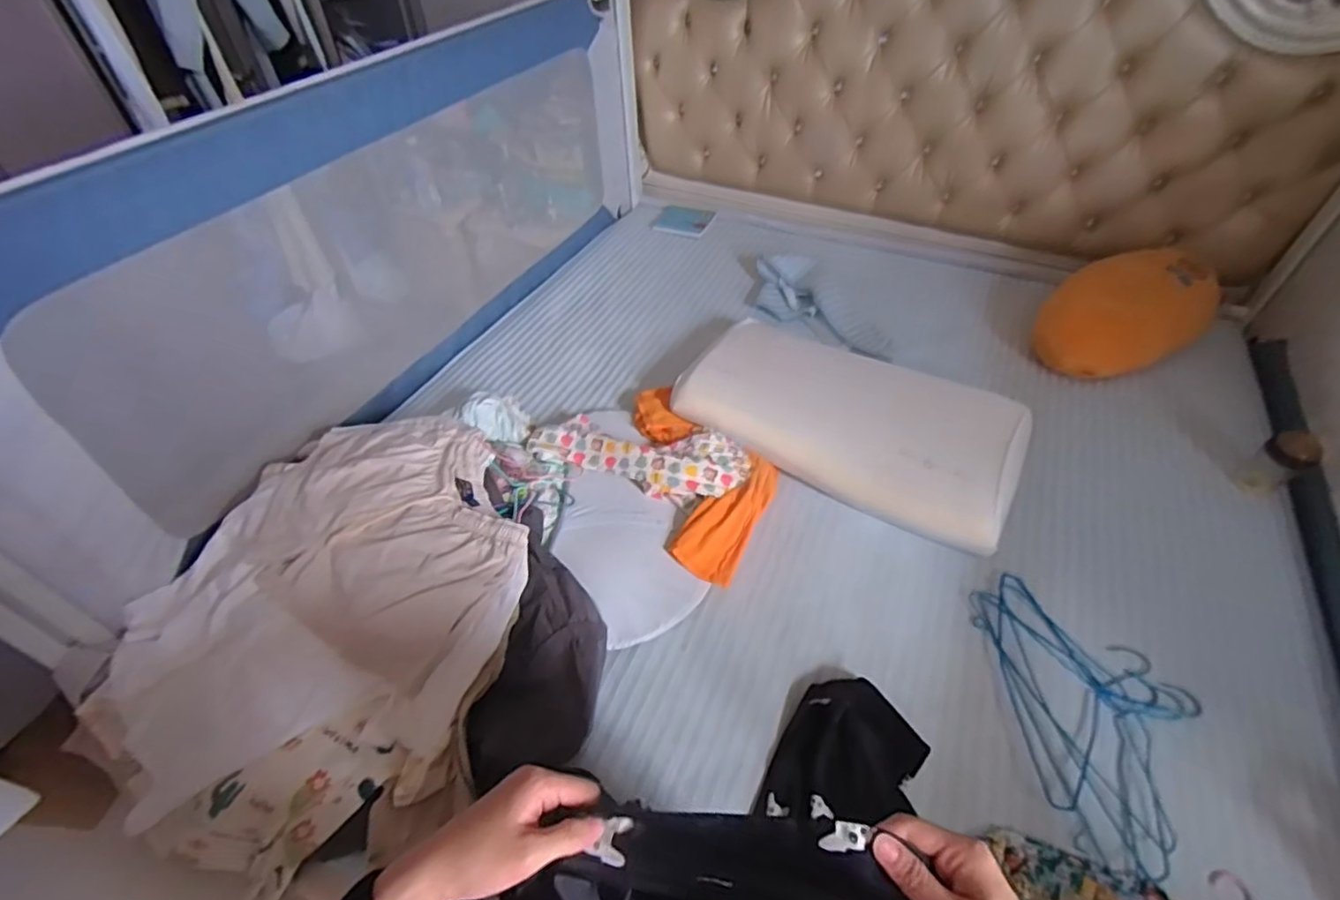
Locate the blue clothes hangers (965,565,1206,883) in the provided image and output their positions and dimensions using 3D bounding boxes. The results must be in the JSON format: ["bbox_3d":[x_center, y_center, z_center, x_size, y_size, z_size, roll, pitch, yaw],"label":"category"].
[{"bbox_3d":[0.645,0.379,0.906,0.266,0.017,0.421,-7,49,-3],"label":"blue clothes hangers"}]

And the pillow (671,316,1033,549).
[{"bbox_3d":[0.368,-0.073,1.251,0.674,0.127,0.335,22,54,20],"label":"pillow"}]

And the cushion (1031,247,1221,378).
[{"bbox_3d":[1.115,-0.347,1.454,0.458,0.181,0.299,-34,55,-28],"label":"cushion"}]

